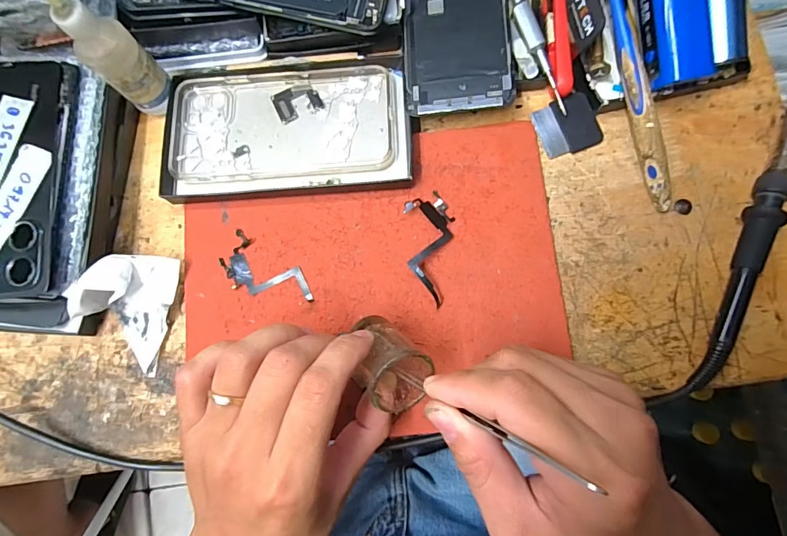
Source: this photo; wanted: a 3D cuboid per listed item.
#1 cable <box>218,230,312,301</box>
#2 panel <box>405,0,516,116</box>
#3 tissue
[{"bbox_3d":[-0.088,0.006,0.299,0.071,0.004,0.034,32,84,8],"label":"cable"},{"bbox_3d":[0.043,-0.178,0.302,0.070,0.005,0.146,-3,80,8],"label":"panel"},{"bbox_3d":[-0.182,0.026,0.289,0.053,0.034,0.076,12,82,5],"label":"tissue"}]

